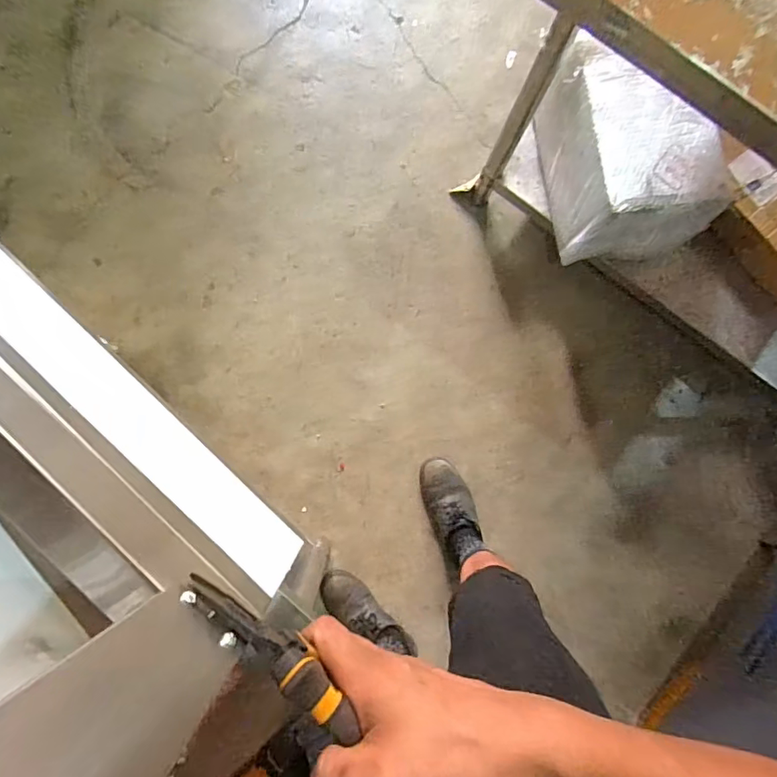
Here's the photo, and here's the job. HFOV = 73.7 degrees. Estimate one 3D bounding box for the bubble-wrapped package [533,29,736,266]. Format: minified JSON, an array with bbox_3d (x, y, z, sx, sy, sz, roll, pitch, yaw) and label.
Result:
[{"bbox_3d":[0.515,-0.503,1.152,0.256,0.259,0.406,-12,85,-5],"label":"bubble-wrapped package"}]

